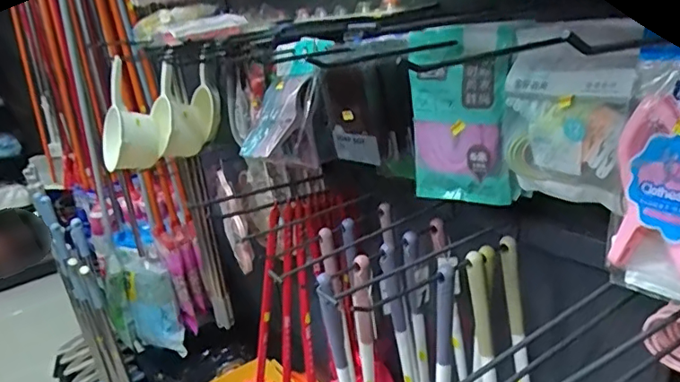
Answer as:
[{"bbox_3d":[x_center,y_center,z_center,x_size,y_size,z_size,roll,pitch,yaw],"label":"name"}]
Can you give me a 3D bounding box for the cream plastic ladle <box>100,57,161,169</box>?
[{"bbox_3d":[-0.532,-0.177,1.330,0.136,0.261,0.138,-15,21,-19],"label":"cream plastic ladle"}]

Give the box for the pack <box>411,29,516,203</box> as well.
[{"bbox_3d":[0.150,-0.090,0.686,0.132,0.219,0.028,9,25,39],"label":"pack"}]

